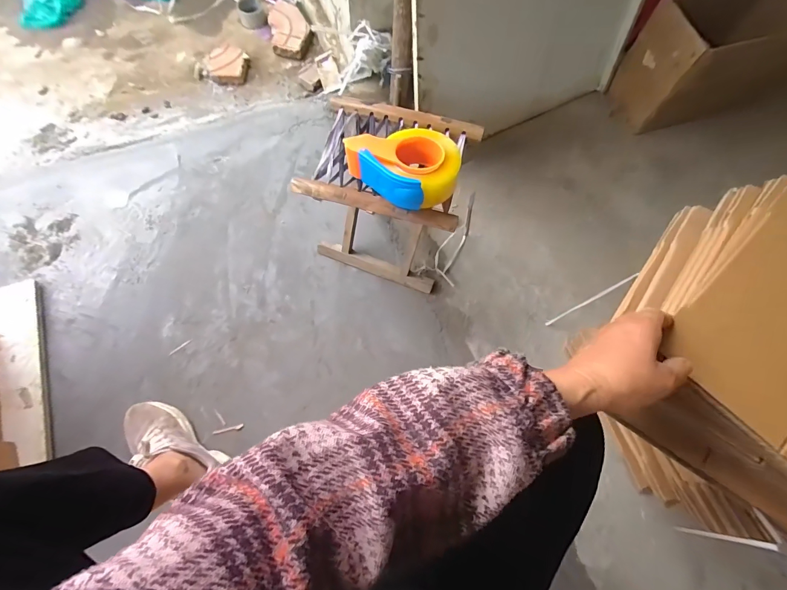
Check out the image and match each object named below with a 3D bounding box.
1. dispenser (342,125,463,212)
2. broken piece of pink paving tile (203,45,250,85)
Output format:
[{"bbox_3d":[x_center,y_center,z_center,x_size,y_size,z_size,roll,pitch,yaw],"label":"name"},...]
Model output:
[{"bbox_3d":[0.013,-0.211,0.584,0.180,0.055,0.121,31,71,9],"label":"dispenser"},{"bbox_3d":[-0.498,-0.688,1.103,0.126,0.036,0.131,0,69,0],"label":"broken piece of pink paving tile"}]

